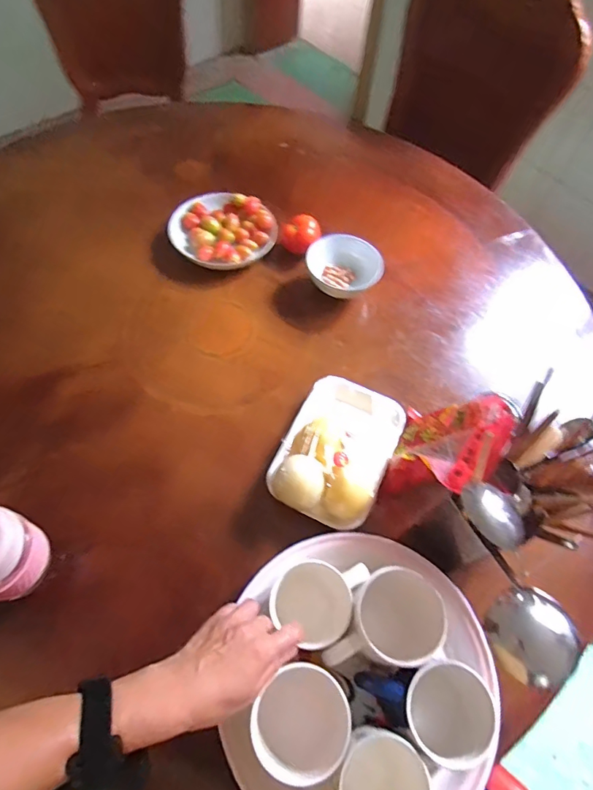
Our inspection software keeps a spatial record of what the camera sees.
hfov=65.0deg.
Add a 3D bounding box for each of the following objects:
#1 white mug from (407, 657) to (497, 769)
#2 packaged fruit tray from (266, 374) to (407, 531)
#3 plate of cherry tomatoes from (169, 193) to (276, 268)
[{"bbox_3d":[0.142,0.309,0.456,0.083,0.072,0.076,2,61,-3],"label":"white mug"},{"bbox_3d":[0.056,0.063,0.602,0.133,0.066,0.191,25,62,10],"label":"packaged fruit tray"},{"bbox_3d":[-0.122,-0.278,0.780,0.171,0.033,0.142,12,61,2],"label":"plate of cherry tomatoes"}]

